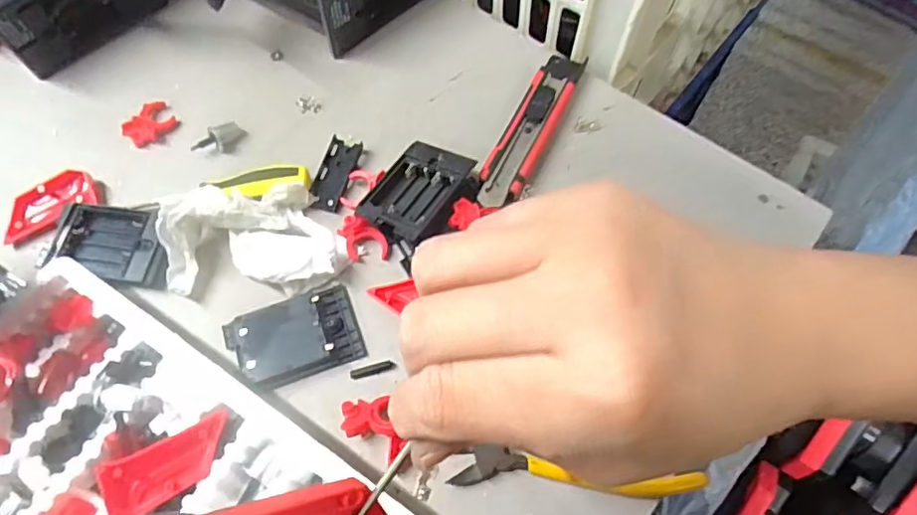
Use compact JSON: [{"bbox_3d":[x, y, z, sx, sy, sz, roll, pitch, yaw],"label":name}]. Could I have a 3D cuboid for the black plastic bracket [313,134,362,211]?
[{"bbox_3d":[-0.093,-0.062,0.434,0.025,0.010,0.060,13,64,5],"label":"black plastic bracket"}]

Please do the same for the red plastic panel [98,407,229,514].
[{"bbox_3d":[-0.155,0.114,0.309,0.065,0.011,0.034,-22,107,-27],"label":"red plastic panel"}]

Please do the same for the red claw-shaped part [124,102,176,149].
[{"bbox_3d":[-0.243,-0.106,0.451,0.025,0.014,0.040,34,67,15],"label":"red claw-shaped part"}]

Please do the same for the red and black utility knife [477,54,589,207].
[{"bbox_3d":[0.059,-0.106,0.449,0.034,0.017,0.168,24,65,11],"label":"red and black utility knife"}]

